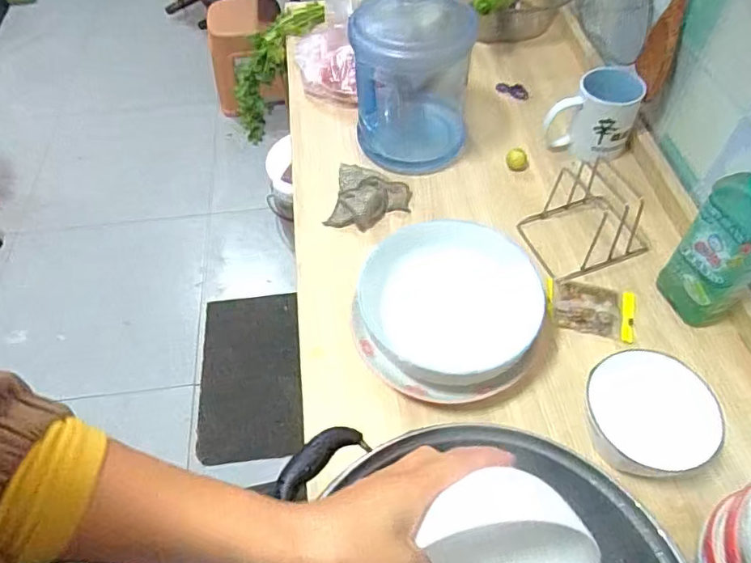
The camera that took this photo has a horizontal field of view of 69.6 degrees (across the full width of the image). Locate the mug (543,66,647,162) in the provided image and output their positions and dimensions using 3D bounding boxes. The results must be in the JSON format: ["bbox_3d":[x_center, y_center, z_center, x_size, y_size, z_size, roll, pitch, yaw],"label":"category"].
[{"bbox_3d":[0.295,-0.229,0.729,0.107,0.100,0.086,22,58,16],"label":"mug"}]

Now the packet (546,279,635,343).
[{"bbox_3d":[0.238,0.029,0.600,0.096,0.014,0.062,13,56,10],"label":"packet"}]

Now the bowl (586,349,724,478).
[{"bbox_3d":[0.246,0.122,0.493,0.105,0.055,0.103,-1,55,1],"label":"bowl"}]

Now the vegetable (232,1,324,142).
[{"bbox_3d":[-0.200,-0.392,0.969,0.102,0.068,0.261,42,108,28],"label":"vegetable"}]

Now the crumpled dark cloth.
[{"bbox_3d":[-0.008,-0.110,0.703,0.098,0.033,0.088,12,56,9],"label":"crumpled dark cloth"}]

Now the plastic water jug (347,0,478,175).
[{"bbox_3d":[0.044,-0.293,0.677,0.143,0.255,0.157,1,55,2],"label":"plastic water jug"}]

